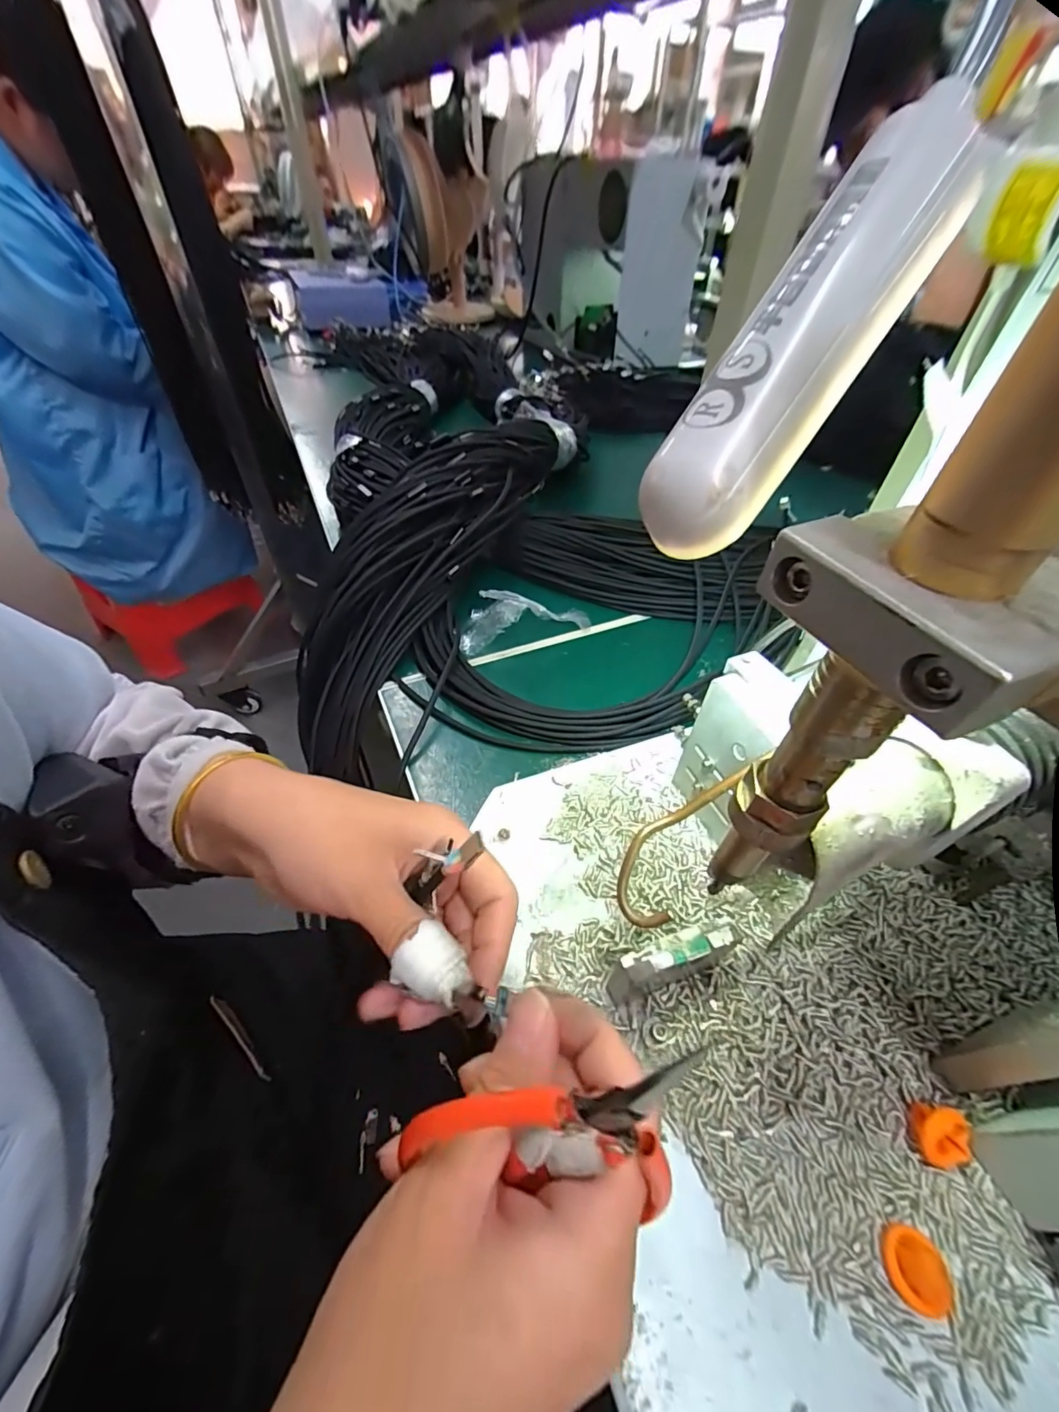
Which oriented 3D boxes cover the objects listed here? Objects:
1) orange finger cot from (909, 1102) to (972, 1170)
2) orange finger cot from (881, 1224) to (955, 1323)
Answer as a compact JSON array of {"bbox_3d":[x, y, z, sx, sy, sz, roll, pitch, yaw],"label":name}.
[{"bbox_3d":[0.152,0.158,0.184,0.018,0.012,0.017,6,48,5],"label":"orange finger cot"},{"bbox_3d":[0.127,0.184,0.163,0.018,0.007,0.020,6,48,5],"label":"orange finger cot"}]

